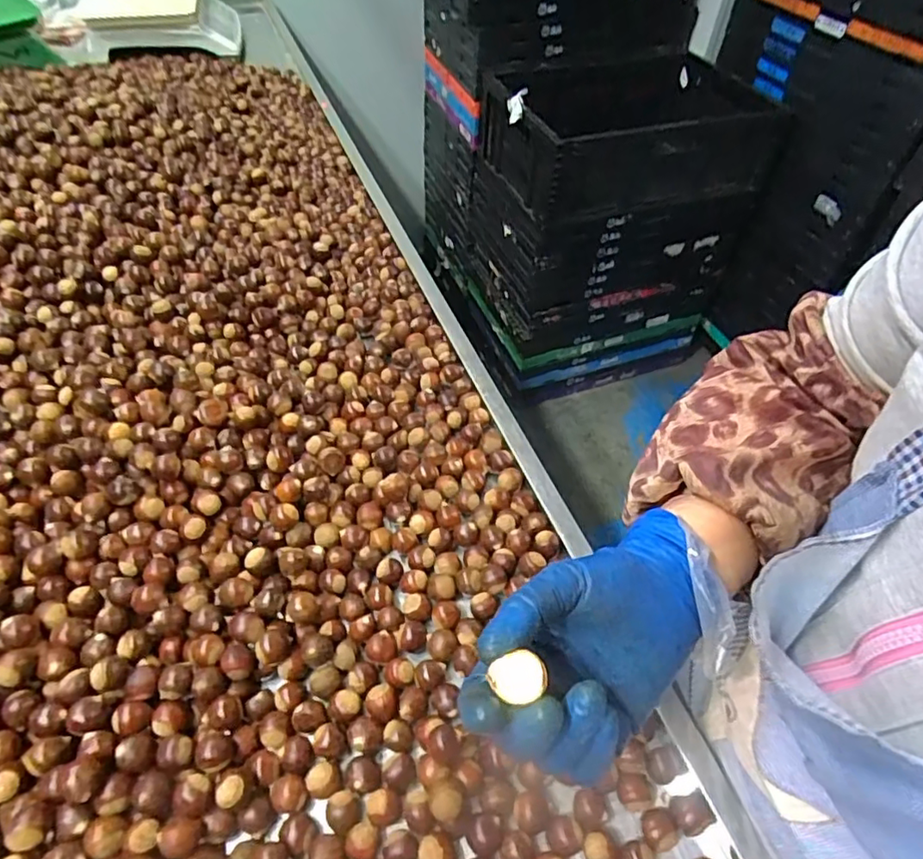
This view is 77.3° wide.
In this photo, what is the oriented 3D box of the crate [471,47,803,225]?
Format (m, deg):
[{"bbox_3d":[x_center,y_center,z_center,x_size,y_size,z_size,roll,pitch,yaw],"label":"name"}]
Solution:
[{"bbox_3d":[0.375,-0.698,1.355,0.596,0.212,0.383,-8,51,-8],"label":"crate"}]

